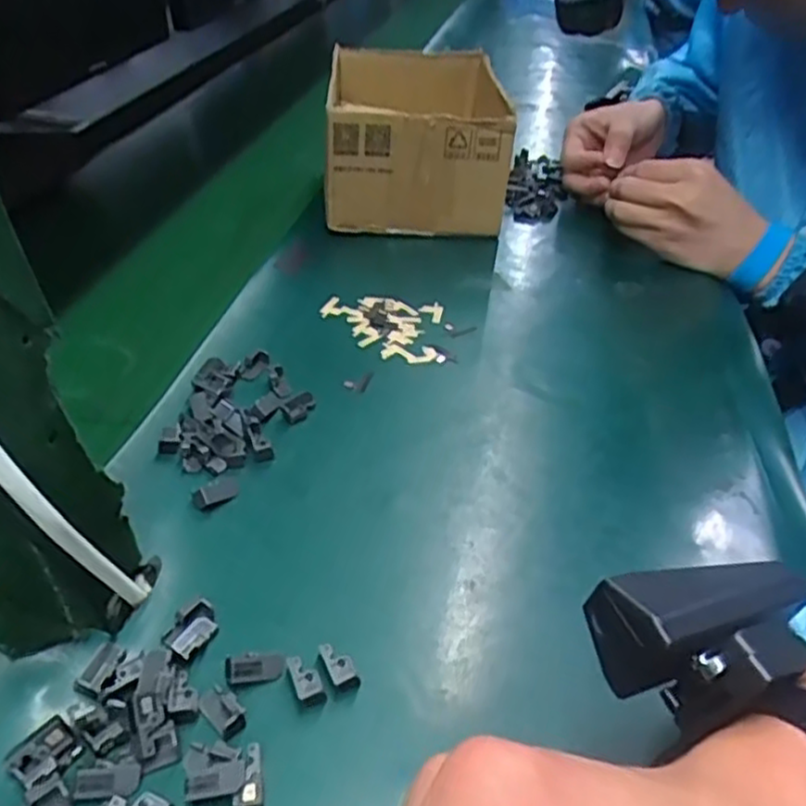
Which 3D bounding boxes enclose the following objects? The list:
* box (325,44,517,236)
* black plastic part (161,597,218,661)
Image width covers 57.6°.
[{"bbox_3d":[0.009,-0.247,0.681,0.154,0.103,0.223,3,38,-2],"label":"box"},{"bbox_3d":[-0.088,0.094,0.307,0.018,0.007,0.025,21,41,20],"label":"black plastic part"}]

